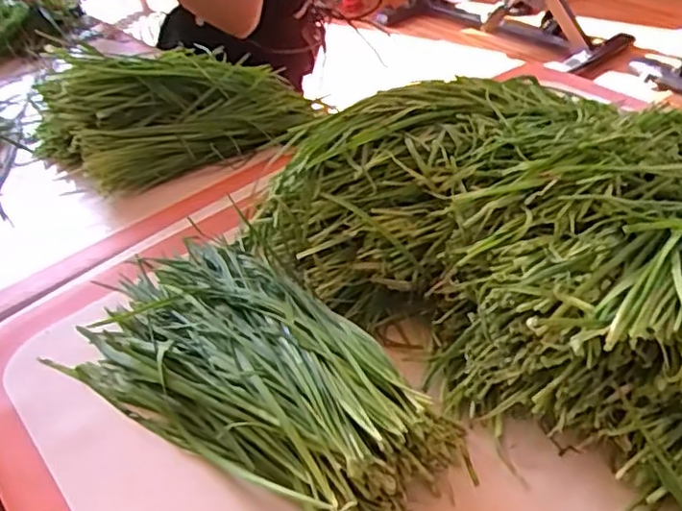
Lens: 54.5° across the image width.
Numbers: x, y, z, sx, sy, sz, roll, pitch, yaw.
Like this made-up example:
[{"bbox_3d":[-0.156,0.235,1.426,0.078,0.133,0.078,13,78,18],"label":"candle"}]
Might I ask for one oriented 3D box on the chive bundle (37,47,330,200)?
[{"bbox_3d":[-0.196,-0.184,0.784,0.318,0.104,0.167,-21,42,-18],"label":"chive bundle"}]

